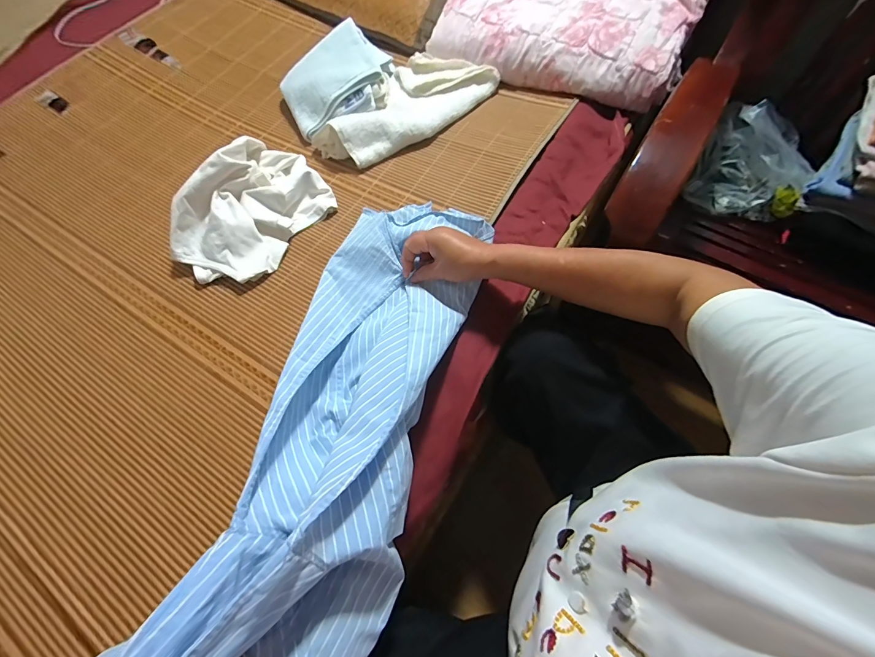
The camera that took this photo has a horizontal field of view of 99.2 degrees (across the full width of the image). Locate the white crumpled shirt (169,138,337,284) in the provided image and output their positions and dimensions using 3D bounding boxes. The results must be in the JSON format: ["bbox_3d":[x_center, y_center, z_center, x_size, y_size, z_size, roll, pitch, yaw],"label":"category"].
[{"bbox_3d":[-0.283,-0.183,0.572,0.158,0.105,0.249,25,70,13],"label":"white crumpled shirt"}]

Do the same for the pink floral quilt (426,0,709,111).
[{"bbox_3d":[0.251,-0.618,0.671,0.441,0.110,0.356,25,87,13],"label":"pink floral quilt"}]

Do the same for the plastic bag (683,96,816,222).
[{"bbox_3d":[0.605,-0.316,0.712,0.173,0.129,0.150,22,69,12],"label":"plastic bag"}]

